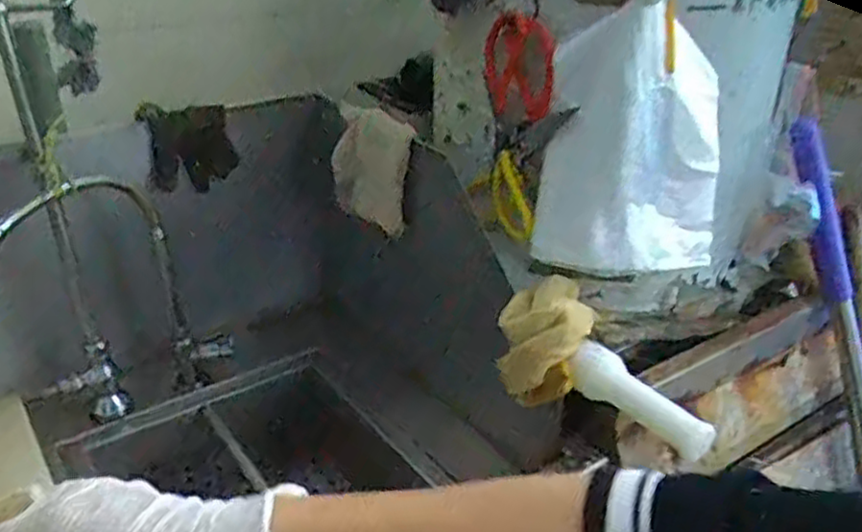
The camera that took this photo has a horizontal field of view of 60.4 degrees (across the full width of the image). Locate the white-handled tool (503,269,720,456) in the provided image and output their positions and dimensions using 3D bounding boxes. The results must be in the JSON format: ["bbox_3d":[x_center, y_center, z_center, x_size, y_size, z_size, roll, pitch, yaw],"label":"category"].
[{"bbox_3d":[0.171,0.115,0.755,0.228,0.118,0.079,35,39,16],"label":"white-handled tool"}]

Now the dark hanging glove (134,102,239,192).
[{"bbox_3d":[-0.325,-0.161,0.991,0.112,0.119,0.031,-19,33,-31],"label":"dark hanging glove"}]

